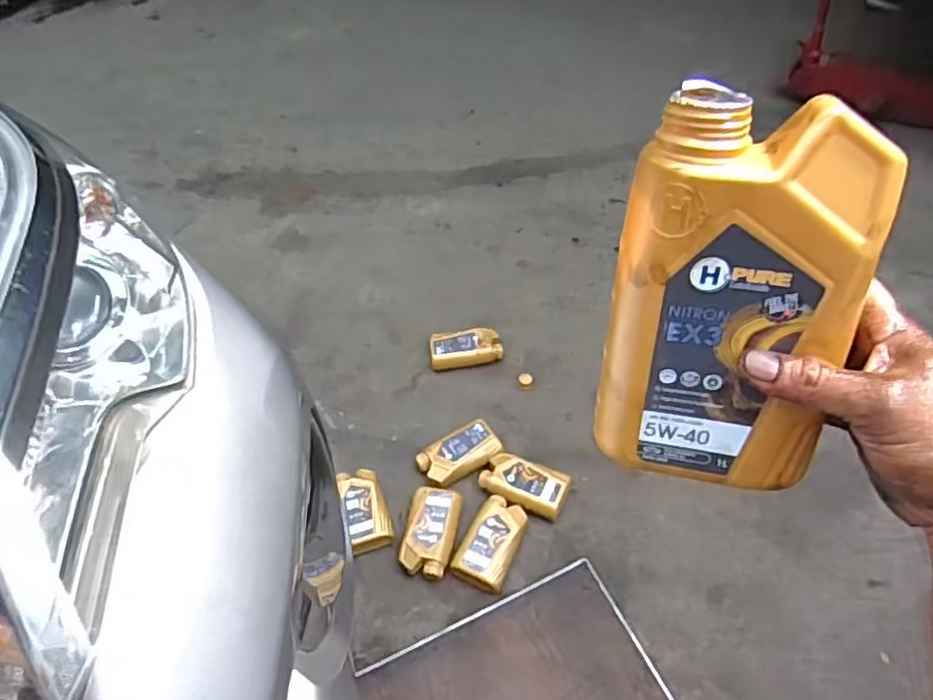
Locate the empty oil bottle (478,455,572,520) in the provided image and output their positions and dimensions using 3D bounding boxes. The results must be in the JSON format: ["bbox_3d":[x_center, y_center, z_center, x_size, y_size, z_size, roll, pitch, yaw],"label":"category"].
[{"bbox_3d":[0.143,0.332,1.606,0.215,0.074,0.131,14,50,15],"label":"empty oil bottle"}]

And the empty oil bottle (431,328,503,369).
[{"bbox_3d":[-0.002,-0.003,1.930,0.209,0.077,0.098,-7,48,-4],"label":"empty oil bottle"}]

